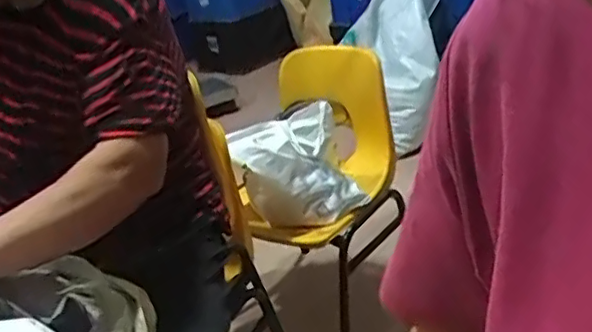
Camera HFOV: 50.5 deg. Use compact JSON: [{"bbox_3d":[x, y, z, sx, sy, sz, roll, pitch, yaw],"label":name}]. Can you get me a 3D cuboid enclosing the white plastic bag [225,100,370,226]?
[{"bbox_3d":[0.002,0.004,1.303,0.251,0.221,0.139,-9,24,0],"label":"white plastic bag"}]

